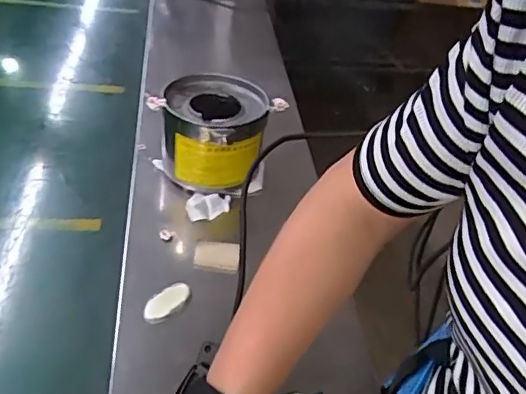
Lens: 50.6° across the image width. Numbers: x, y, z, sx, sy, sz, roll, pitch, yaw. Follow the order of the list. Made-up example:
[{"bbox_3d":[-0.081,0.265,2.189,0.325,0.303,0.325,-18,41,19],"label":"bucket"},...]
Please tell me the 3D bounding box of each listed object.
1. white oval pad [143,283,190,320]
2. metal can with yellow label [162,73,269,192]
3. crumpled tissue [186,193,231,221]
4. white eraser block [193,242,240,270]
[{"bbox_3d":[-0.105,0.115,0.611,0.027,0.010,0.059,32,45,24],"label":"white oval pad"},{"bbox_3d":[-0.066,-0.090,0.772,0.135,0.106,0.147,6,40,-5],"label":"metal can with yellow label"},{"bbox_3d":[-0.071,0.010,0.735,0.059,0.014,0.052,-1,42,-13],"label":"crumpled tissue"},{"bbox_3d":[-0.056,0.071,0.677,0.053,0.007,0.042,10,40,0],"label":"white eraser block"}]

